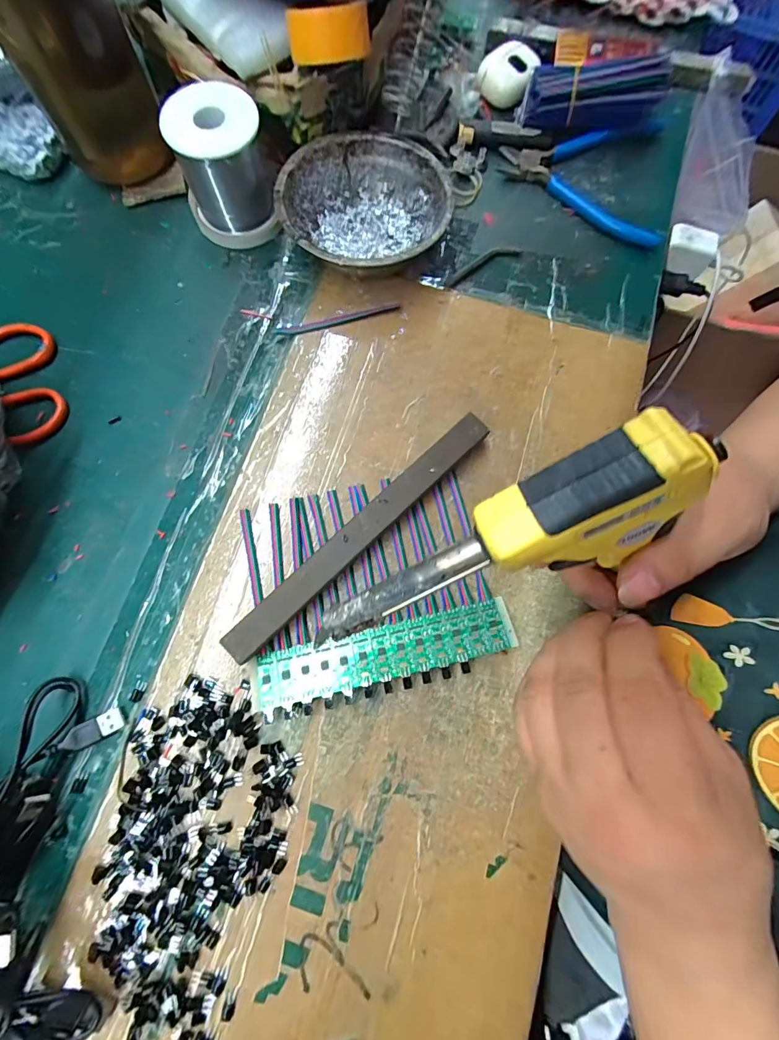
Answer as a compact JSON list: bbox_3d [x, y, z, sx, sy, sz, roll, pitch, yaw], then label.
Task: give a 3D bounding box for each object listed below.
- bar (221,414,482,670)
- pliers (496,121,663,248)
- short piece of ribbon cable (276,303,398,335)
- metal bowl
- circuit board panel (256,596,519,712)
[{"bbox_3d":[-0.016,0.007,0.277,0.214,0.018,0.019,-43,80,-10],"label":"bar"},{"bbox_3d":[0.186,-0.307,0.363,0.149,0.013,0.120,36,78,8],"label":"pliers"},{"bbox_3d":[-0.038,-0.153,0.324,0.095,0.004,0.009,-14,77,-4],"label":"short piece of ribbon cable"},{"bbox_3d":[-0.018,-0.231,0.324,0.122,0.042,0.124,0,76,-1],"label":"metal bowl"},{"bbox_3d":[-0.002,0.082,0.264,0.158,0.010,0.033,-13,76,-4],"label":"circuit board panel"}]

